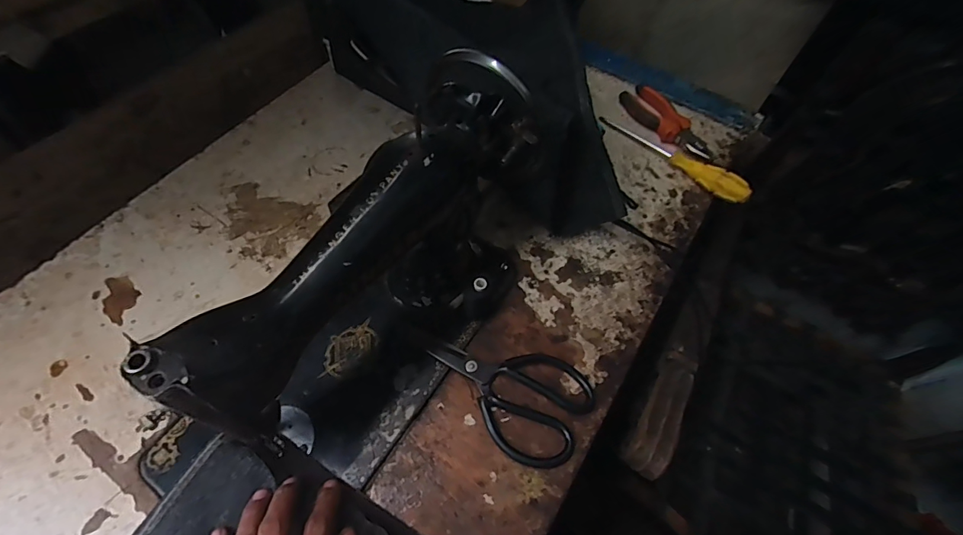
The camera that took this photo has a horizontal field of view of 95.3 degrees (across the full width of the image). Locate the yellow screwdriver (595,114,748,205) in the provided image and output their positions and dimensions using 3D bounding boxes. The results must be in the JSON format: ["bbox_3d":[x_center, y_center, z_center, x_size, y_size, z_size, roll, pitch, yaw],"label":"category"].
[{"bbox_3d":[0.258,-0.155,0.595,0.024,0.033,0.220,-39,68,-23],"label":"yellow screwdriver"}]

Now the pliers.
[{"bbox_3d":[0.264,-0.208,0.626,0.040,0.027,0.155,-27,64,-18],"label":"pliers"}]

